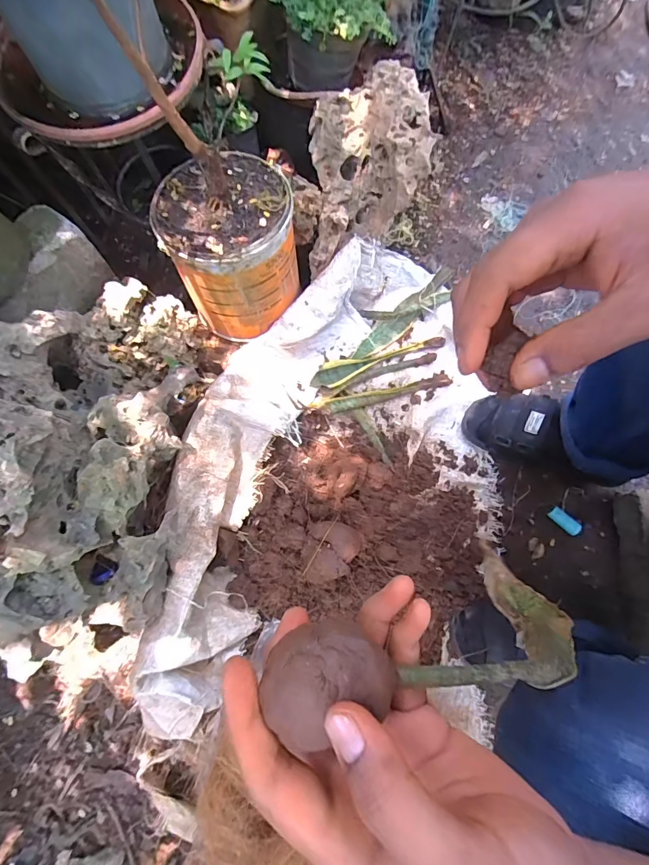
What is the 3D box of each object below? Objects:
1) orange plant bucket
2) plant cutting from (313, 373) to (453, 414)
[{"bbox_3d":[-0.127,-0.261,0.597,0.165,0.162,0.172,0,76,1],"label":"orange plant bucket"},{"bbox_3d":[0.098,-0.063,0.683,0.242,0.013,0.025,-14,111,-14],"label":"plant cutting"}]

